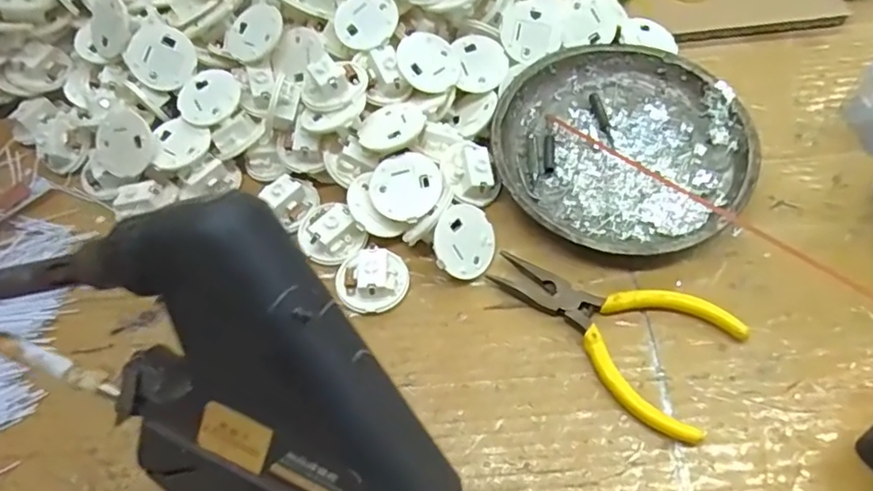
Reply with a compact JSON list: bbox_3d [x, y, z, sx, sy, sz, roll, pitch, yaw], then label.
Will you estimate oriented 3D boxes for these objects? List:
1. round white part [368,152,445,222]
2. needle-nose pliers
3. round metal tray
[{"bbox_3d":[-0.016,-0.033,0.329,0.037,0.011,0.037,-2,59,3],"label":"round white part"},{"bbox_3d":[0.083,0.039,0.301,0.120,0.008,0.069,26,64,18],"label":"needle-nose pliers"},{"bbox_3d":[0.106,-0.058,0.347,0.137,0.020,0.140,-2,59,3],"label":"round metal tray"}]

